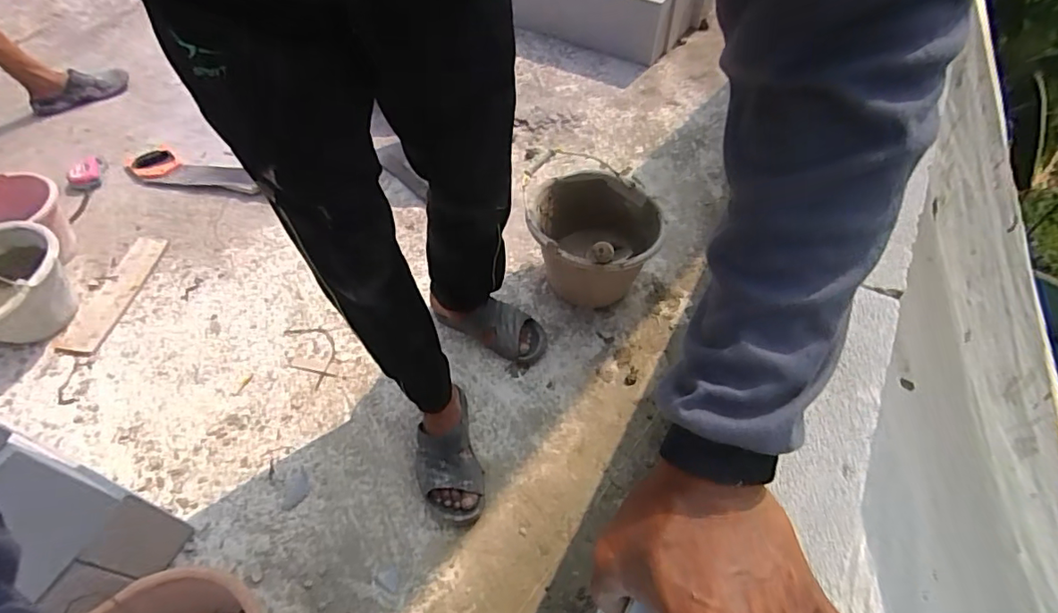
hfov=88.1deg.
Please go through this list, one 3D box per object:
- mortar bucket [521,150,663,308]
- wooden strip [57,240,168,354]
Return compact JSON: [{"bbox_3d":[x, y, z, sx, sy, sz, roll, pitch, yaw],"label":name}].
[{"bbox_3d":[0.134,-0.144,1.157,0.263,0.218,0.269,10,55,8],"label":"mortar bucket"},{"bbox_3d":[-0.945,-0.038,1.244,0.085,0.017,0.321,4,55,4],"label":"wooden strip"}]

